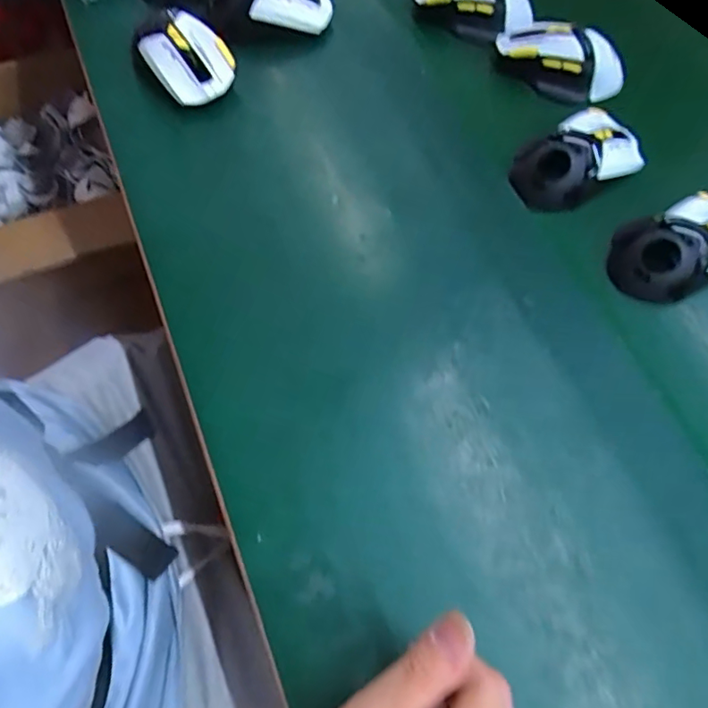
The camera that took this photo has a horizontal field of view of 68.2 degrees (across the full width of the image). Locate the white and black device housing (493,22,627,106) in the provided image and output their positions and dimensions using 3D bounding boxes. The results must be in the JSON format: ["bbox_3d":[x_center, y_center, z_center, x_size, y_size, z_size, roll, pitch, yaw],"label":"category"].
[{"bbox_3d":[0.198,-0.282,0.502,0.120,0.042,0.061,22,66,9],"label":"white and black device housing"}]

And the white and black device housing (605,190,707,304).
[{"bbox_3d":[0.257,-0.087,0.407,0.124,0.036,0.069,-23,67,-12],"label":"white and black device housing"}]

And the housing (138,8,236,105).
[{"bbox_3d":[-0.152,-0.269,0.469,0.066,0.020,0.098,-36,89,-11],"label":"housing"}]

